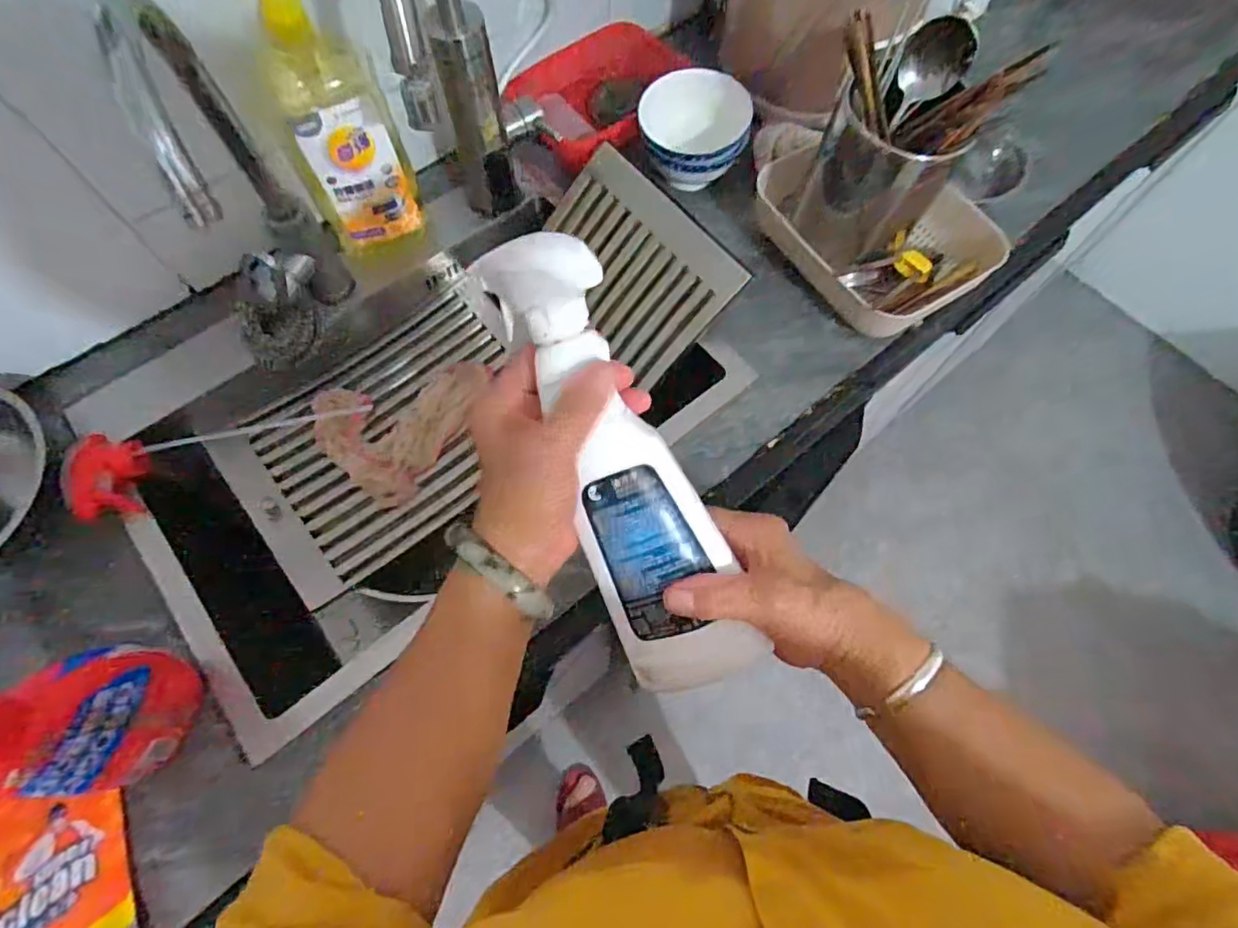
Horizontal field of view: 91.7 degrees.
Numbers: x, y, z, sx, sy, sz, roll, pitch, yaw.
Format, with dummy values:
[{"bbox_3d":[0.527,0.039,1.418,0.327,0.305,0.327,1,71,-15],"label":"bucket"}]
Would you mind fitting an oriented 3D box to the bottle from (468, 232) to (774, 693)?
[{"bbox_3d":[-0.003,-0.001,0.330,0.075,0.051,0.249,-23,102,-9],"label":"bottle"}]

